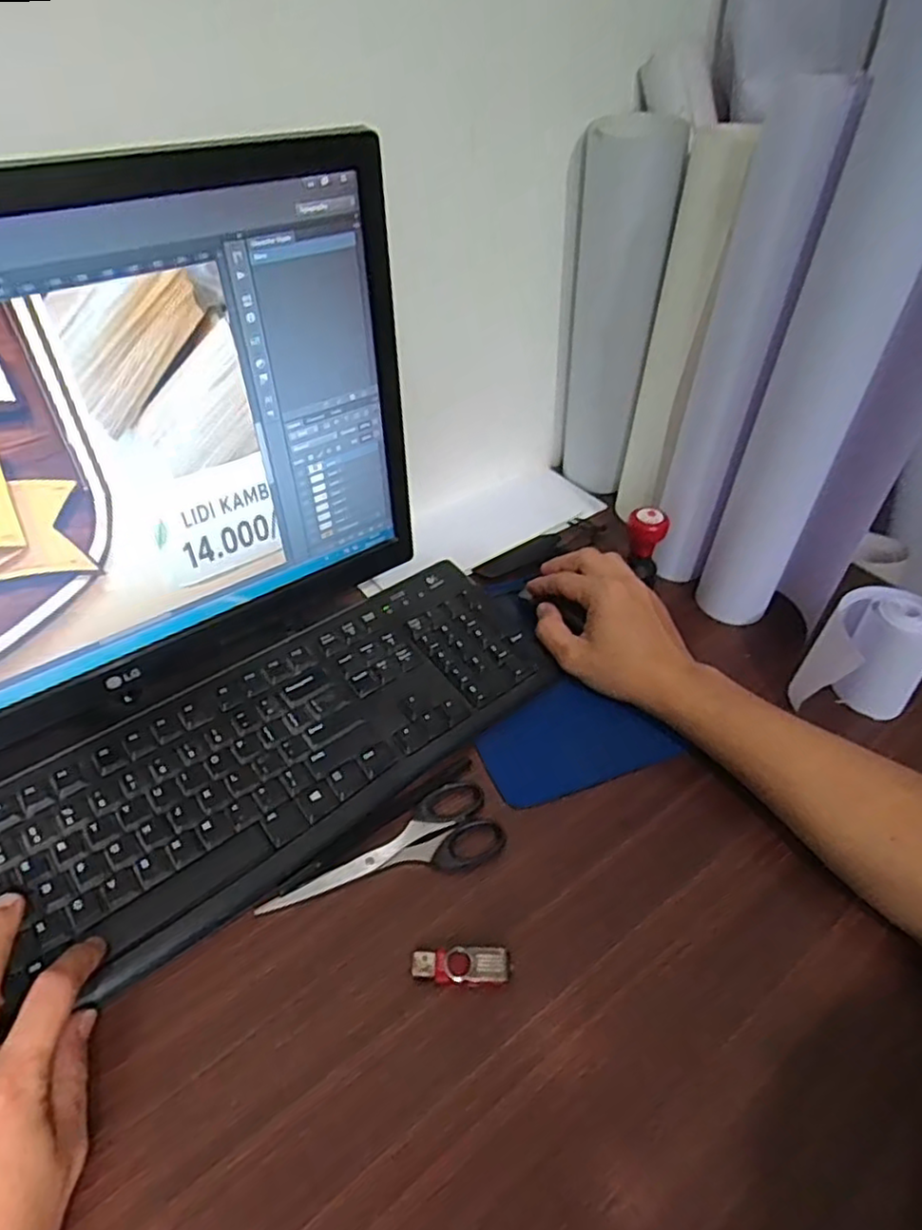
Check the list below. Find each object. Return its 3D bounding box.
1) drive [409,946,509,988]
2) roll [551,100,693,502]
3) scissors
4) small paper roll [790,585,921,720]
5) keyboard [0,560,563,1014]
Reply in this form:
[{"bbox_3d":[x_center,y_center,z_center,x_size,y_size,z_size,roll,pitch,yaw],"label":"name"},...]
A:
[{"bbox_3d":[0.000,0.194,0.372,0.053,0.007,0.019,0,45,-3],"label":"drive"},{"bbox_3d":[0.126,-0.258,0.620,0.087,0.312,0.065,6,45,4],"label":"roll"},{"bbox_3d":[-0.042,0.156,0.418,0.151,0.007,0.056,-25,51,-25],"label":"scissors"},{"bbox_3d":[0.305,0.031,0.503,0.072,0.091,0.069,1,45,-1],"label":"small paper roll"},{"bbox_3d":[-0.132,0.095,0.453,0.427,0.027,0.150,-27,52,-26],"label":"keyboard"}]

